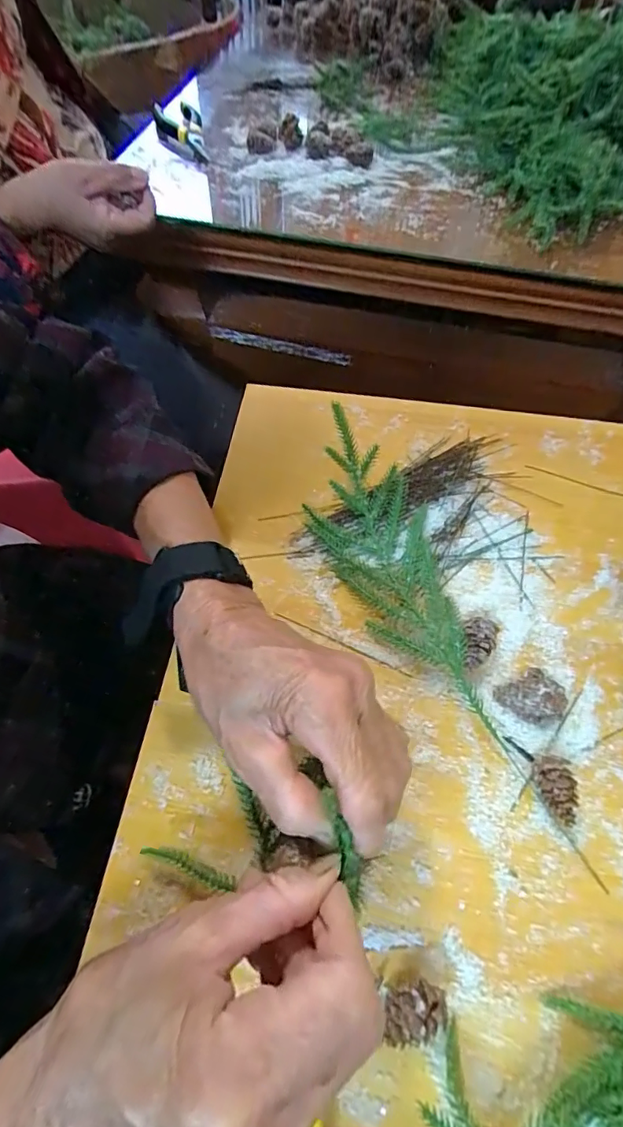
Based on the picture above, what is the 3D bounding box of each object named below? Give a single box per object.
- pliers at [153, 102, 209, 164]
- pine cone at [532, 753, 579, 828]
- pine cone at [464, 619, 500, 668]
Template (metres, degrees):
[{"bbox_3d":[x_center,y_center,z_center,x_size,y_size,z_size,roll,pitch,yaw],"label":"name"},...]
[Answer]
[{"bbox_3d":[-0.166,-0.544,0.646,0.055,0.025,0.152,-12,61,-9],"label":"pliers"},{"bbox_3d":[0.138,0.129,0.287,0.017,0.025,0.035,-7,60,-6],"label":"pine cone"},{"bbox_3d":[0.107,0.054,0.331,0.020,0.020,0.032,15,60,7],"label":"pine cone"}]

